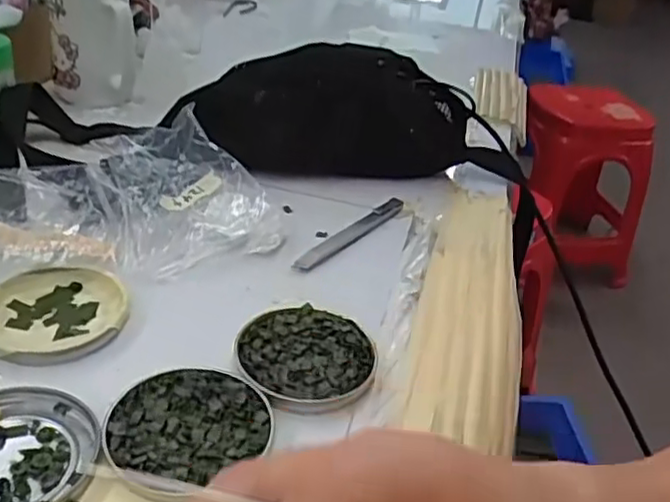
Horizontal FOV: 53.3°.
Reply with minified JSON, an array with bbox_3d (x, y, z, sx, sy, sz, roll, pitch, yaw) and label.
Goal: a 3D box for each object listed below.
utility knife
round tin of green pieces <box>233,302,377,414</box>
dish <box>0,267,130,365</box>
[{"bbox_3d":[0.012,-0.014,0.506,0.016,0.009,0.136,26,37,26],"label":"utility knife"},{"bbox_3d":[-0.016,0.059,0.376,0.077,0.012,0.074,5,33,-4],"label":"round tin of green pieces"},{"bbox_3d":[-0.161,0.037,0.386,0.077,0.012,0.073,5,33,-4],"label":"dish"}]

